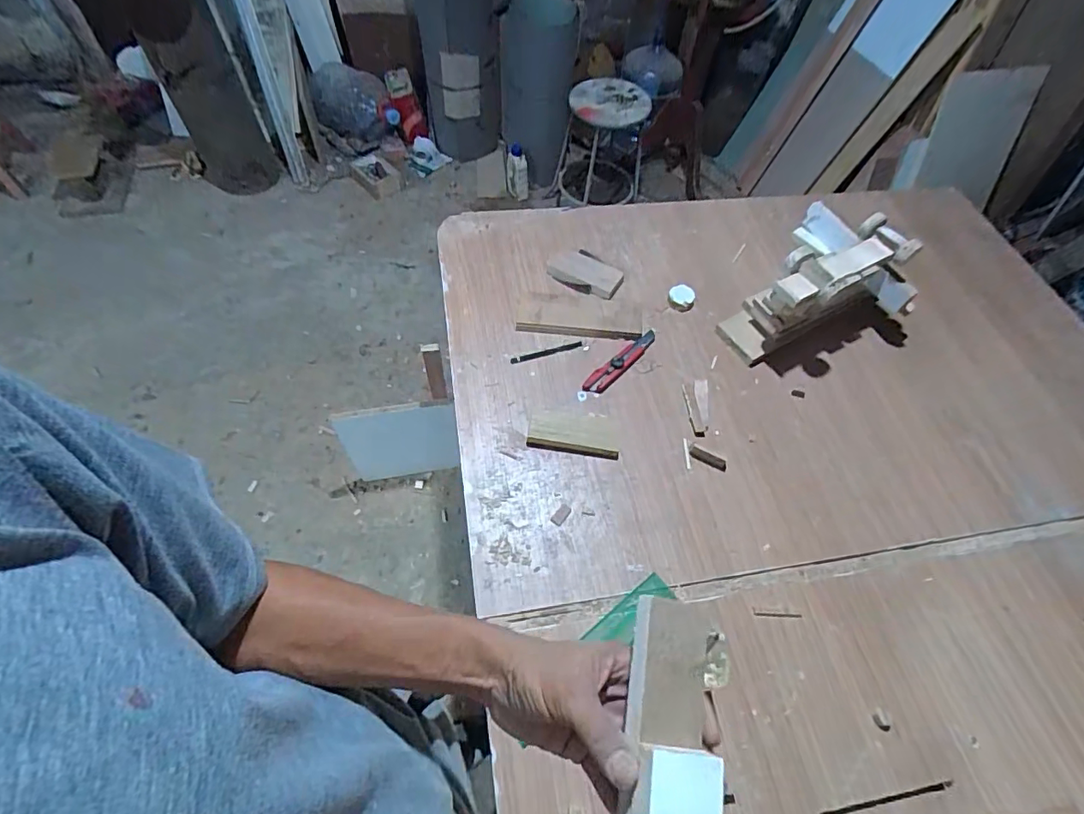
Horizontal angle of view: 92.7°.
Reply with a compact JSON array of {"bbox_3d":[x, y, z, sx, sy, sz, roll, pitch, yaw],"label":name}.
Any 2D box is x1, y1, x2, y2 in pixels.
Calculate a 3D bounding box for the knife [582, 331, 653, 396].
[{"bbox_3d":[0.138,-0.078,0.870,0.178,0.017,0.035,-38,67,-24],"label":"knife"}]

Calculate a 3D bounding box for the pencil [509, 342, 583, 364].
[{"bbox_3d":[0.008,-0.093,0.879,0.128,0.008,0.013,-18,60,-15],"label":"pencil"}]

